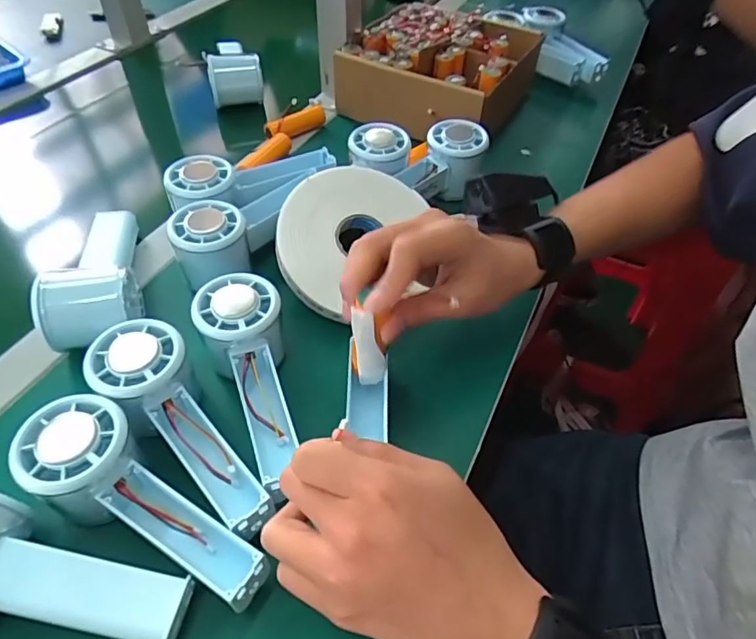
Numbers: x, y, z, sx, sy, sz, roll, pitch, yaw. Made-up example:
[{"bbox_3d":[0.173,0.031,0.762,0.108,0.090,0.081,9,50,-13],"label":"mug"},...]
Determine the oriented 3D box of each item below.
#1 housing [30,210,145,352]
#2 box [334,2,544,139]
[{"bbox_3d":[-0.225,-0.047,0.405,0.064,0.055,0.151,-13,51,-14],"label":"housing"},{"bbox_3d":[0.076,-0.296,0.610,0.189,0.073,0.229,26,53,18],"label":"box"}]

